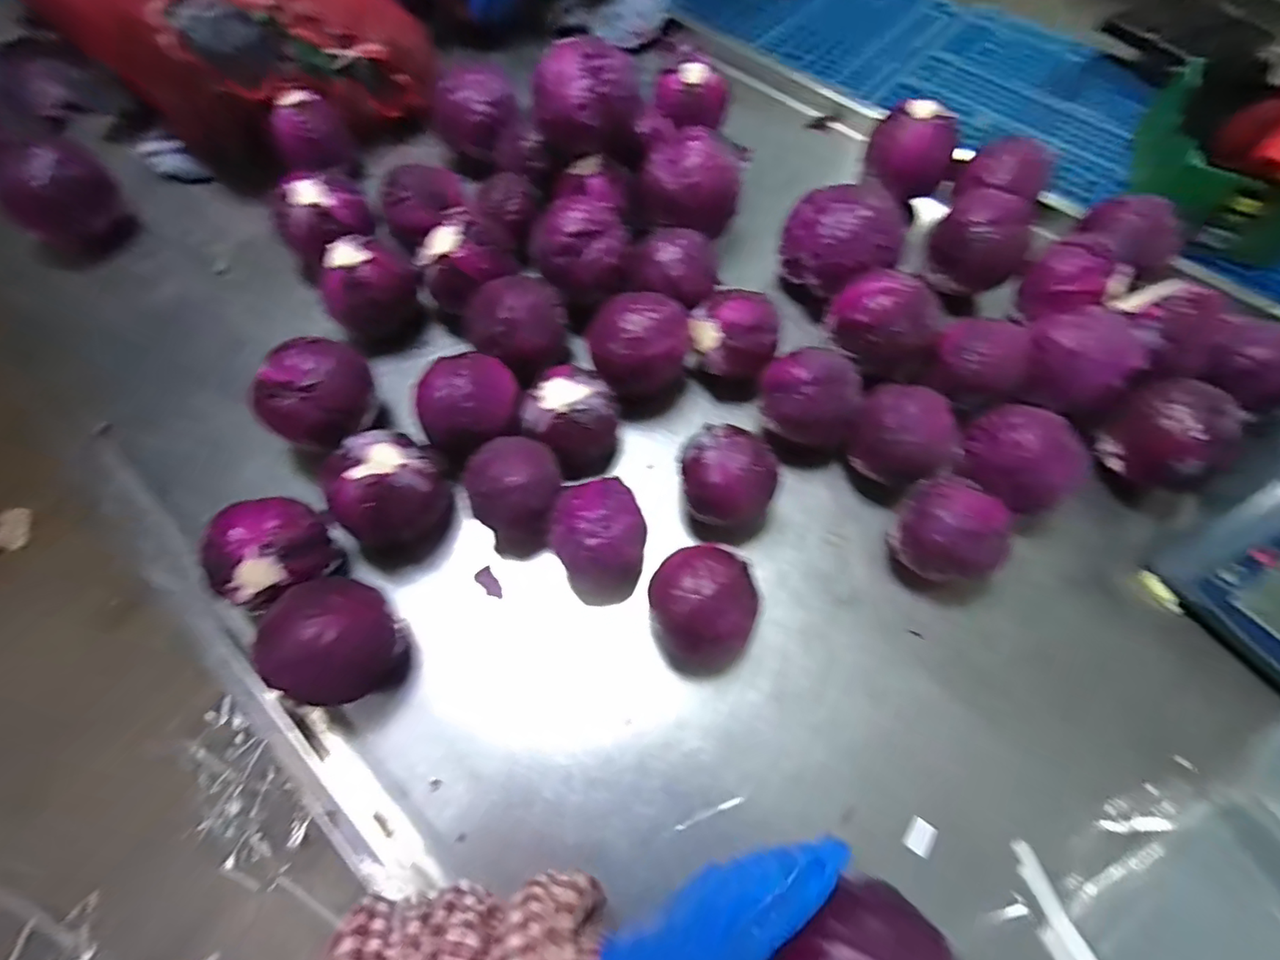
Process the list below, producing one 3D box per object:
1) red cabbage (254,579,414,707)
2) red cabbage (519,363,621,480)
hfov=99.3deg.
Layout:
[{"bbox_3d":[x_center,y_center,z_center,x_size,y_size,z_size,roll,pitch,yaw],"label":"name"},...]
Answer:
[{"bbox_3d":[-0.255,0.135,0.455,0.095,0.091,0.099,1,65,-2],"label":"red cabbage"},{"bbox_3d":[-0.071,-0.064,0.575,0.088,0.100,0.096,1,65,-2],"label":"red cabbage"}]

